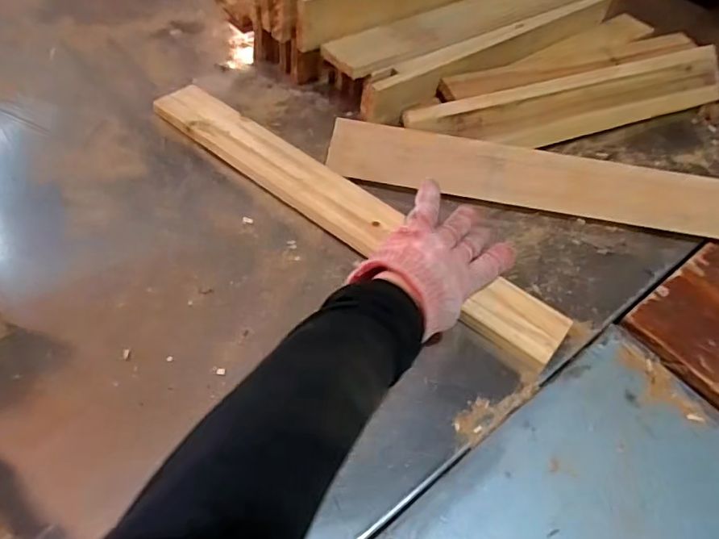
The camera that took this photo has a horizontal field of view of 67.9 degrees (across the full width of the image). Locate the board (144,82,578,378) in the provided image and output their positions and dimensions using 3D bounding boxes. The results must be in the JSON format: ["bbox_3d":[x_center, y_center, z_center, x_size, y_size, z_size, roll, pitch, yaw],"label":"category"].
[{"bbox_3d":[-0.023,-0.068,0.536,0.488,0.014,0.065,35,55,21],"label":"board"}]

